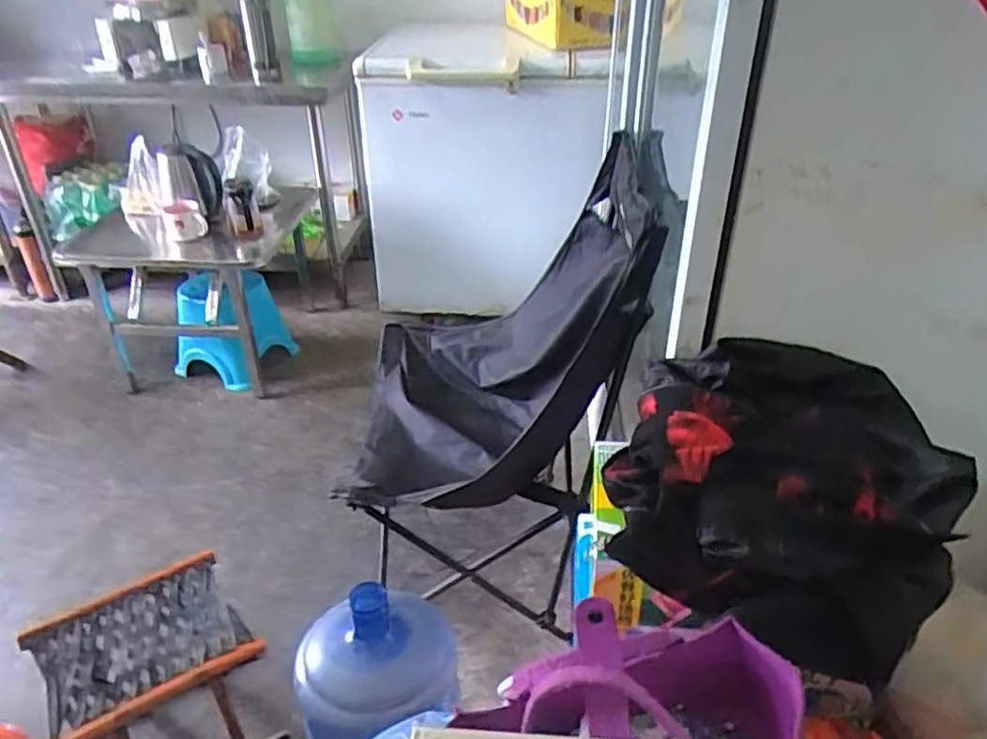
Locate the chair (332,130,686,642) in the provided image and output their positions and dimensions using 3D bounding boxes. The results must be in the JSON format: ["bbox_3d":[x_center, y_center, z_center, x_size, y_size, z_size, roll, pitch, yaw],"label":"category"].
[{"bbox_3d":[0.018,0.016,1.434,0.558,0.855,0.603,-1,33,-1],"label":"chair"}]

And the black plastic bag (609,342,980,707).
[{"bbox_3d":[0.318,0.124,0.804,0.352,0.195,0.321,20,38,28],"label":"black plastic bag"}]

